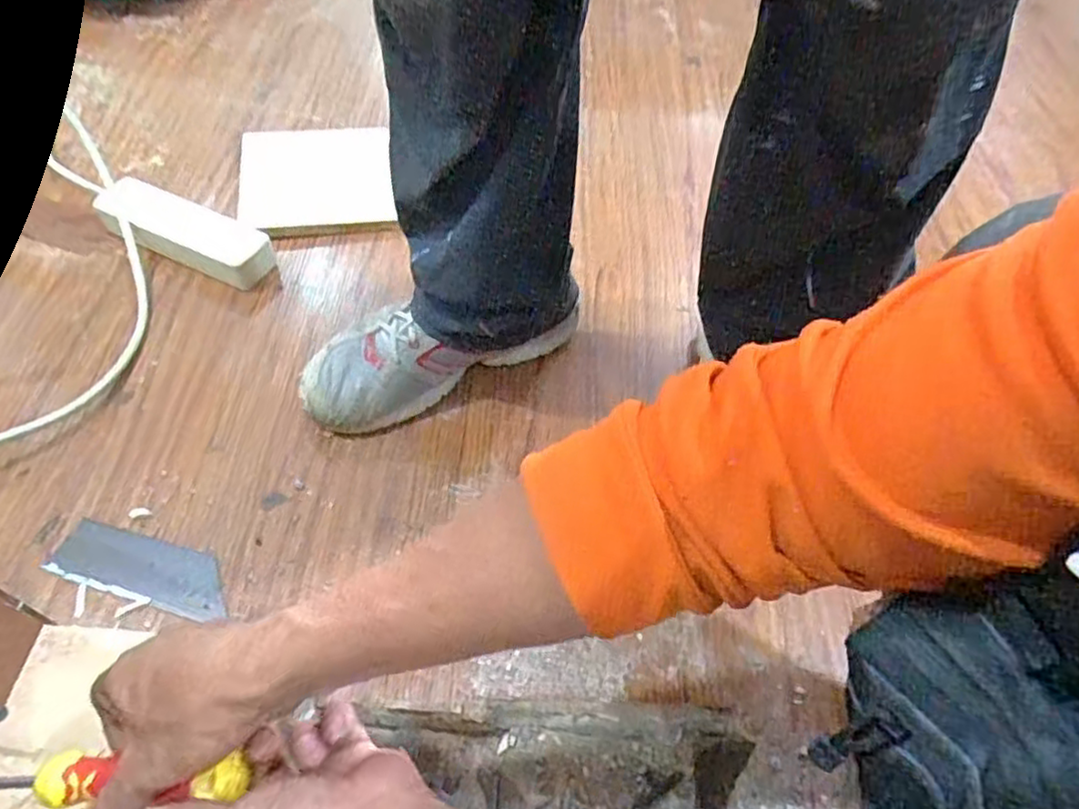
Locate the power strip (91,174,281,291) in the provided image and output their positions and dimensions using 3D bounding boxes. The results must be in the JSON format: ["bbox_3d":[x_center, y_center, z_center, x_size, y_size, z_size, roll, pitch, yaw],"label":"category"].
[{"bbox_3d":[-0.385,-0.186,0.751,0.203,0.048,0.063,22,56,12],"label":"power strip"}]

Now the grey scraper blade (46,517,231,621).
[{"bbox_3d":[-0.326,0.136,0.573,0.141,0.005,0.051,16,55,3],"label":"grey scraper blade"}]

